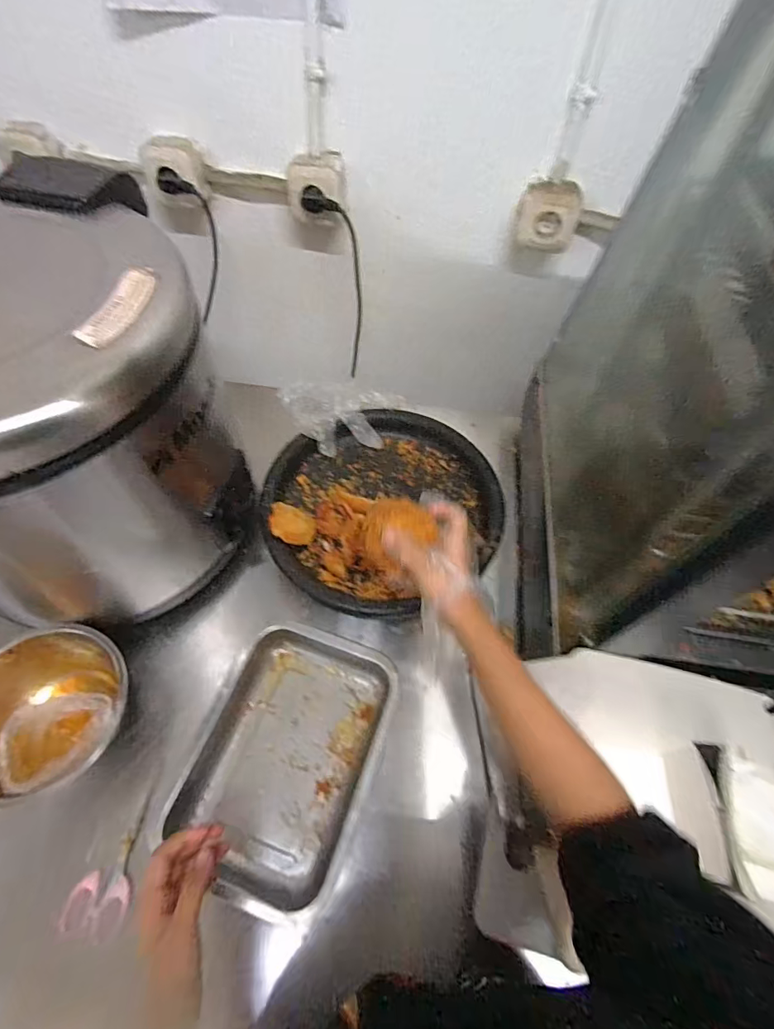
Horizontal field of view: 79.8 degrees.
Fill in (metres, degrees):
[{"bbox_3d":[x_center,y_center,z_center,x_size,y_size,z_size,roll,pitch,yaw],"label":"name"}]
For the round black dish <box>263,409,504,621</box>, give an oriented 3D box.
[{"bbox_3d":[-0.003,-0.019,0.655,0.322,0.056,0.298,1,58,-2],"label":"round black dish"}]

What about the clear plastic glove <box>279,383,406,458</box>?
[{"bbox_3d":[-0.067,-0.160,0.729,0.163,0.060,0.137,-22,62,-16],"label":"clear plastic glove"}]

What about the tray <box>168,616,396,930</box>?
[{"bbox_3d":[-0.109,0.264,0.516,0.188,0.050,0.264,17,59,8],"label":"tray"}]

